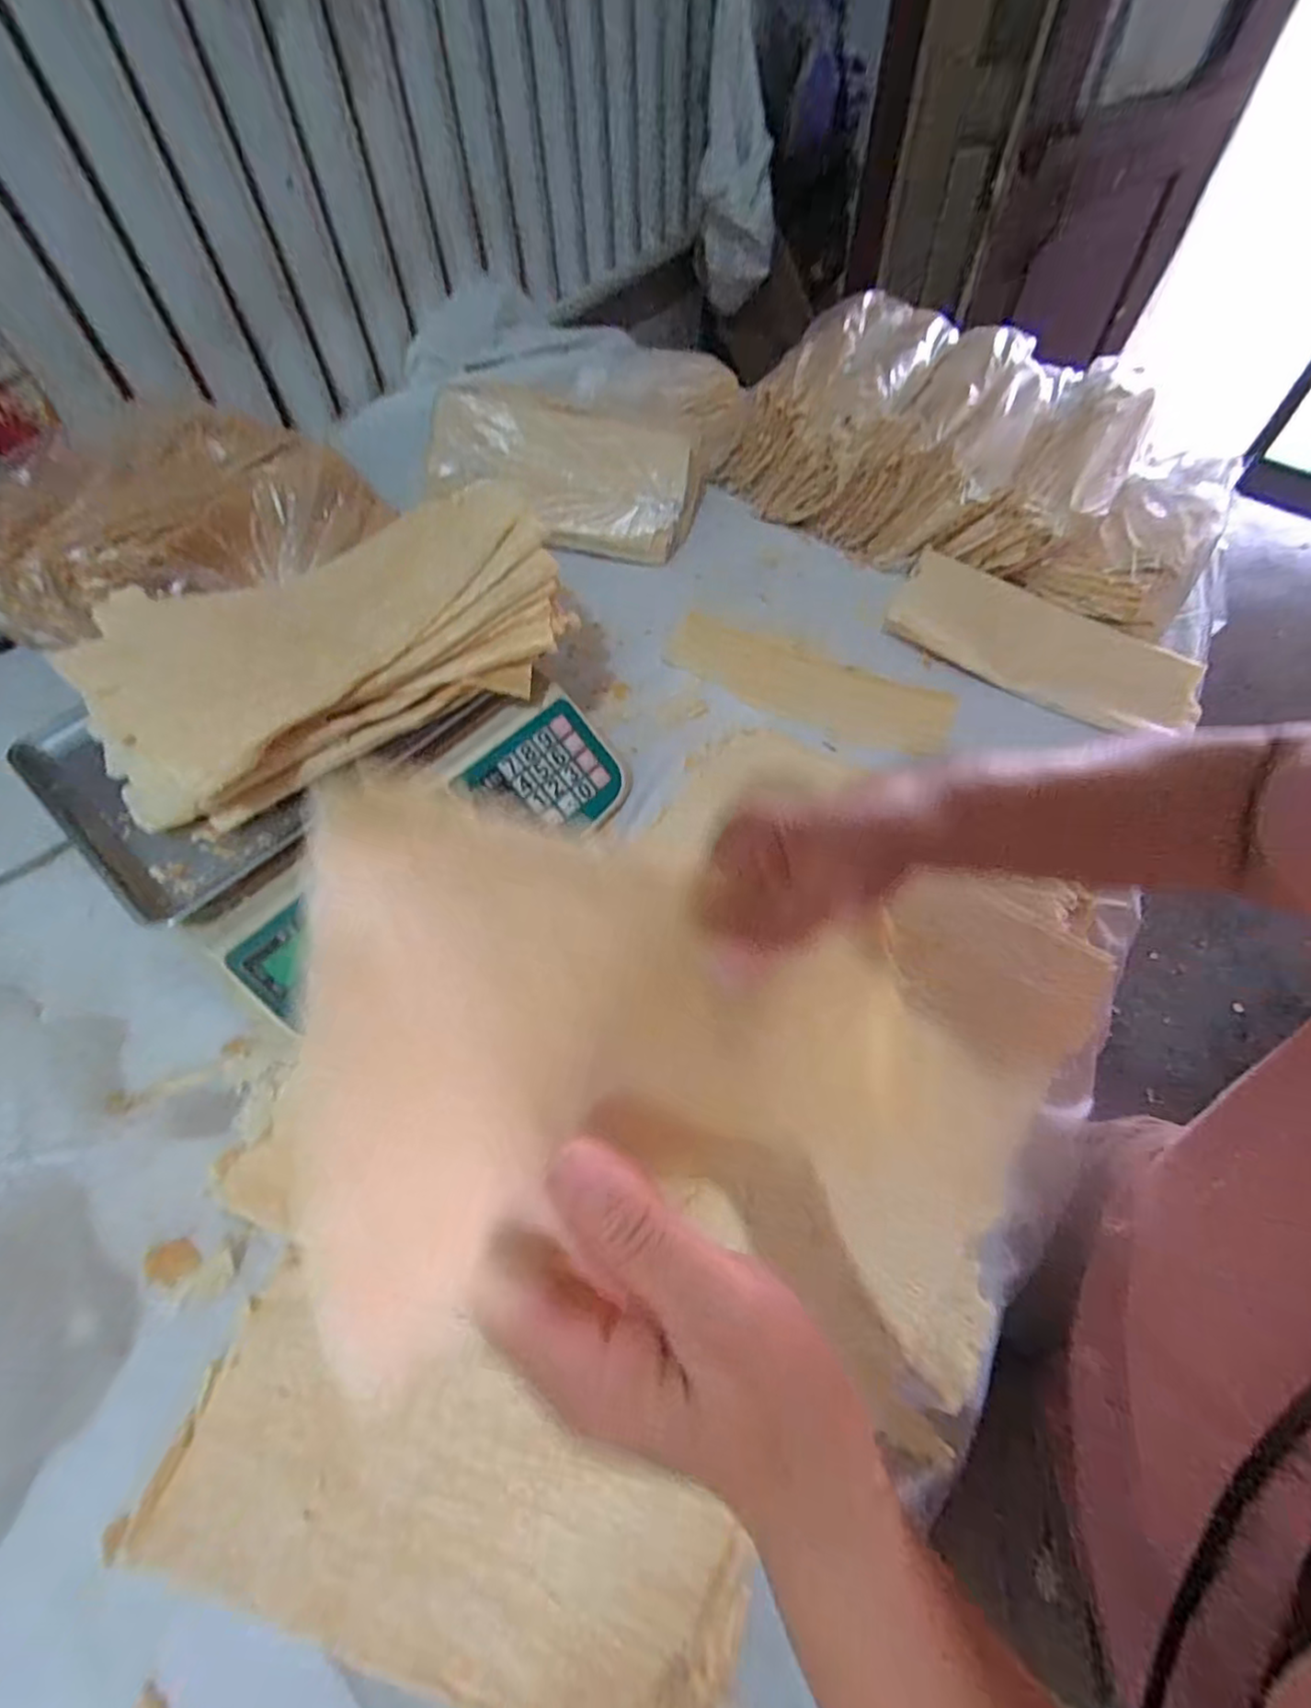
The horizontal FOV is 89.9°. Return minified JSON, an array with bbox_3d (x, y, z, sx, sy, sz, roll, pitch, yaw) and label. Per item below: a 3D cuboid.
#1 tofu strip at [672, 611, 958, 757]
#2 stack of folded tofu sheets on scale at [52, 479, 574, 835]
[{"bbox_3d":[0.145,-0.171,0.648,0.282,0.011,0.094,25,61,16],"label":"tofu strip"},{"bbox_3d":[-0.221,-0.155,0.463,0.312,0.079,0.186,-31,60,-17],"label":"stack of folded tofu sheets on scale"}]

